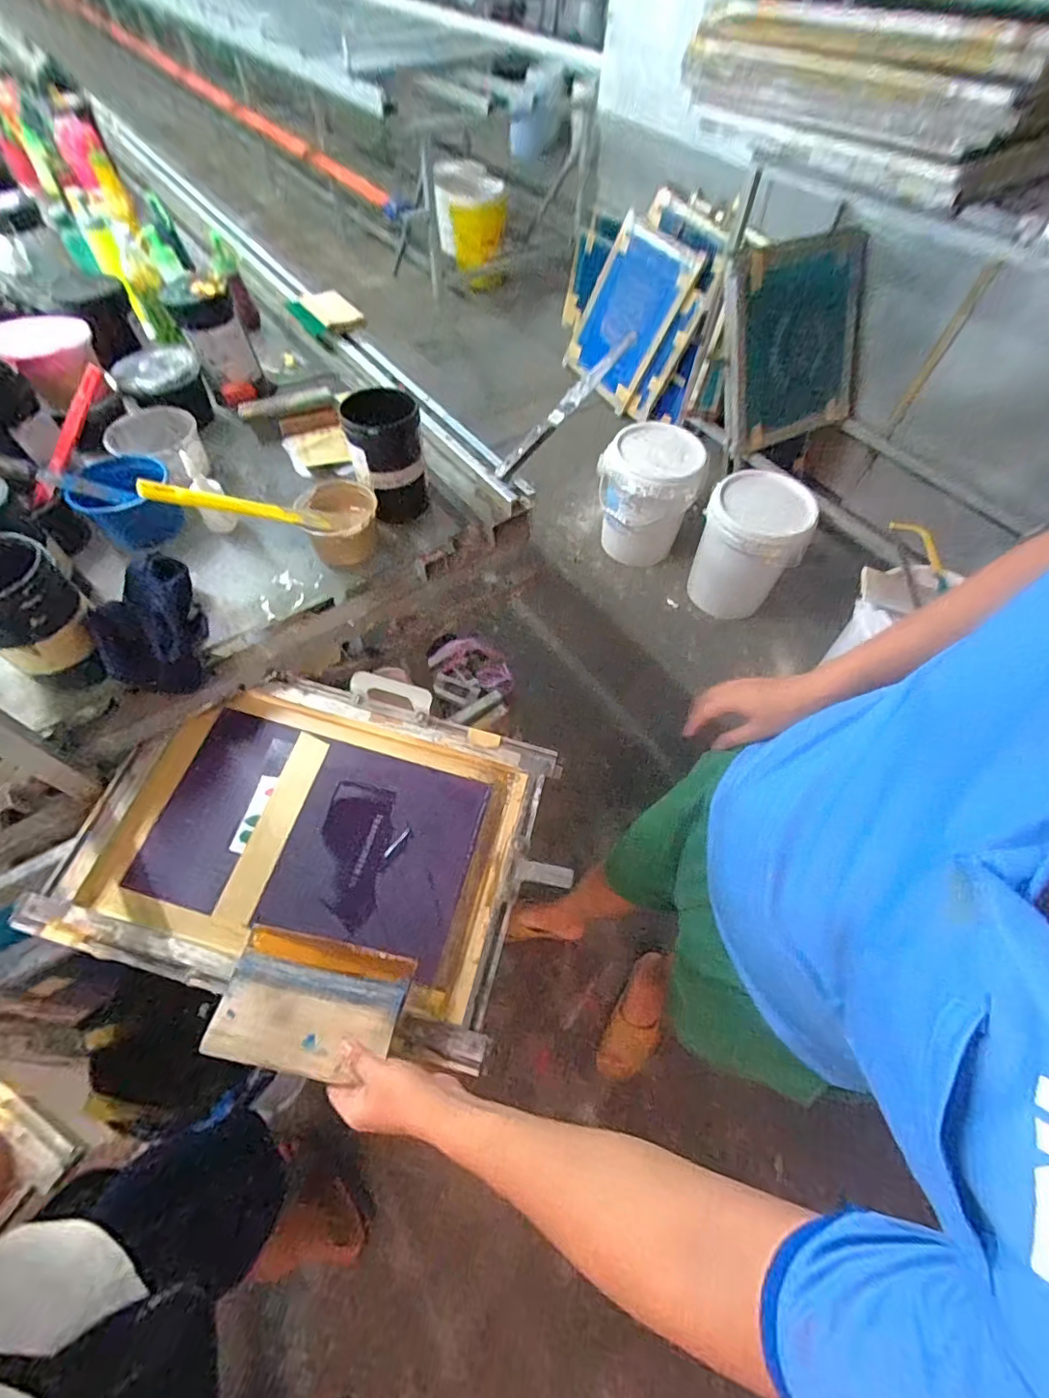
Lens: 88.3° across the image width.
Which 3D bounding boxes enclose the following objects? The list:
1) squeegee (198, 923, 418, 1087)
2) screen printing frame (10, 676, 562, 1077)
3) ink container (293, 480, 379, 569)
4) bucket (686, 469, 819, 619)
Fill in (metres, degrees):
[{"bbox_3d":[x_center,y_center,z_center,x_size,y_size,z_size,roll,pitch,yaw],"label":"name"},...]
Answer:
[{"bbox_3d":[-0.220,0.316,0.564,0.179,0.017,0.122,12,47,2],"label":"squeegee"},{"bbox_3d":[-0.271,0.190,0.707,0.548,0.062,0.419,16,63,2],"label":"screen printing frame"},{"bbox_3d":[-0.263,-0.255,0.780,0.102,0.063,0.112,0,57,0],"label":"ink container"},{"bbox_3d":[0.717,-0.492,1.755,0.295,0.403,0.293,0,57,0],"label":"bucket"}]

